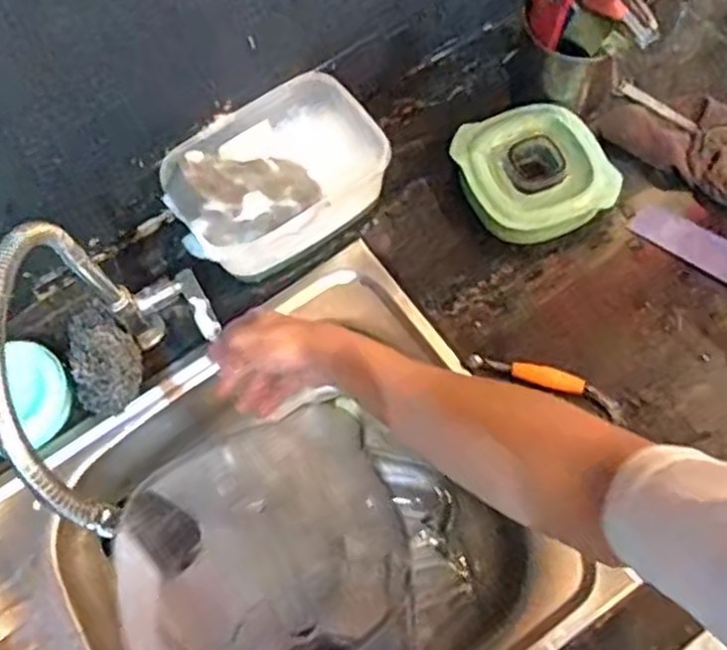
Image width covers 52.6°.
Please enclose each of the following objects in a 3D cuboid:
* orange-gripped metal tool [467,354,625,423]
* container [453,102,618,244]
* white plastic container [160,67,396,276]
[{"bbox_3d":[0.168,0.051,0.673,0.144,0.013,0.024,20,69,10],"label":"orange-gripped metal tool"},{"bbox_3d":[0.170,-0.150,0.737,0.136,0.041,0.137,-24,68,-8],"label":"container"},{"bbox_3d":[-0.081,-0.138,0.712,0.204,0.101,0.149,-35,70,-12],"label":"white plastic container"}]

